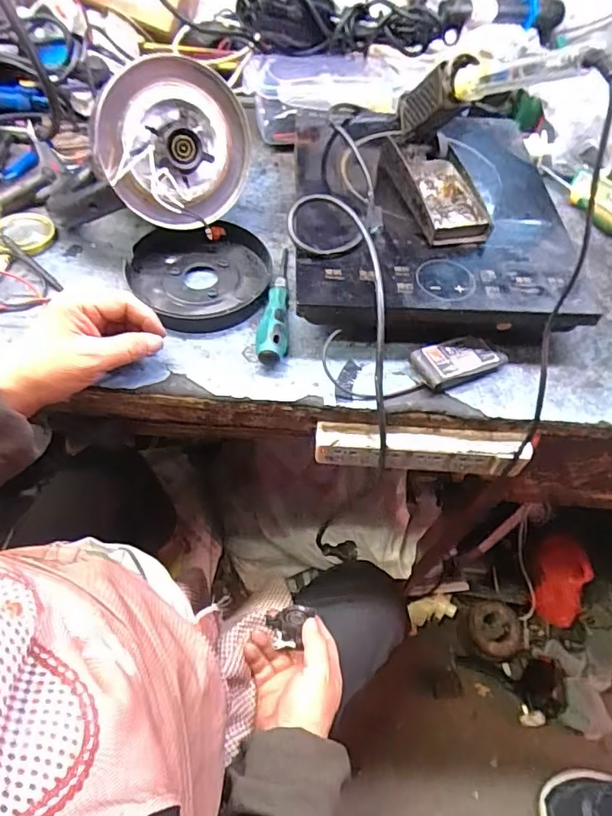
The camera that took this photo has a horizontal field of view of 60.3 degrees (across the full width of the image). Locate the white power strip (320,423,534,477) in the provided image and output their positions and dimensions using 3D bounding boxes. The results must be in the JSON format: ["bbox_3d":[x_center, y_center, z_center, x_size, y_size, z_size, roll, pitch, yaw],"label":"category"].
[{"bbox_3d":[0.115,0.043,0.536,0.208,0.050,0.021,5,54,-1],"label":"white power strip"}]

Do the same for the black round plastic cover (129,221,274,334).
[{"bbox_3d":[-0.115,-0.146,0.569,0.152,0.042,0.143,-2,55,-6],"label":"black round plastic cover"}]

